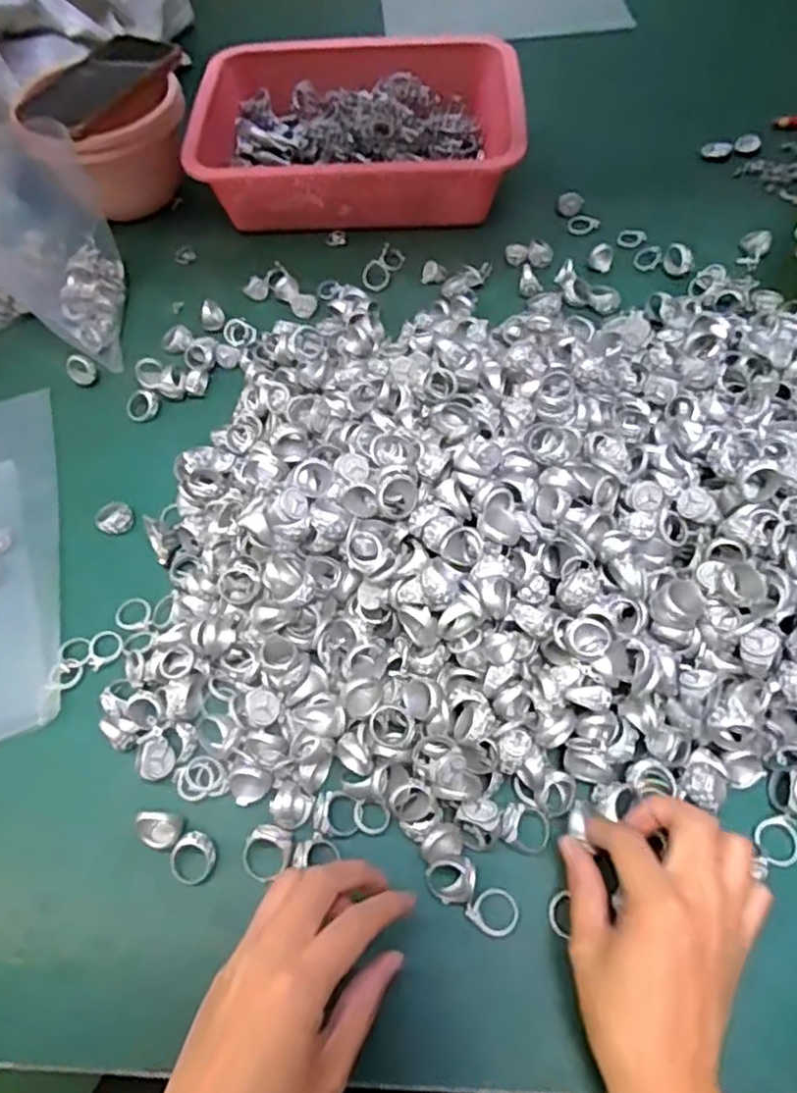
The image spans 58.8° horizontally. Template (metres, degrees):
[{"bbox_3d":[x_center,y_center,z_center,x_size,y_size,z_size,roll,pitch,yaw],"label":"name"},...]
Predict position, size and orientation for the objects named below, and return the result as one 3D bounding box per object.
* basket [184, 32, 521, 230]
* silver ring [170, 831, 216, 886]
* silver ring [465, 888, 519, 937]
[{"bbox_3d":[-0.040,-0.395,0.688,0.303,0.081,0.191,-1,60,1],"label":"basket"},{"bbox_3d":[-0.113,0.170,0.388,0.021,0.013,0.026,29,65,17],"label":"silver ring"},{"bbox_3d":[0.050,0.191,0.368,0.024,0.004,0.022,-1,60,1],"label":"silver ring"}]

